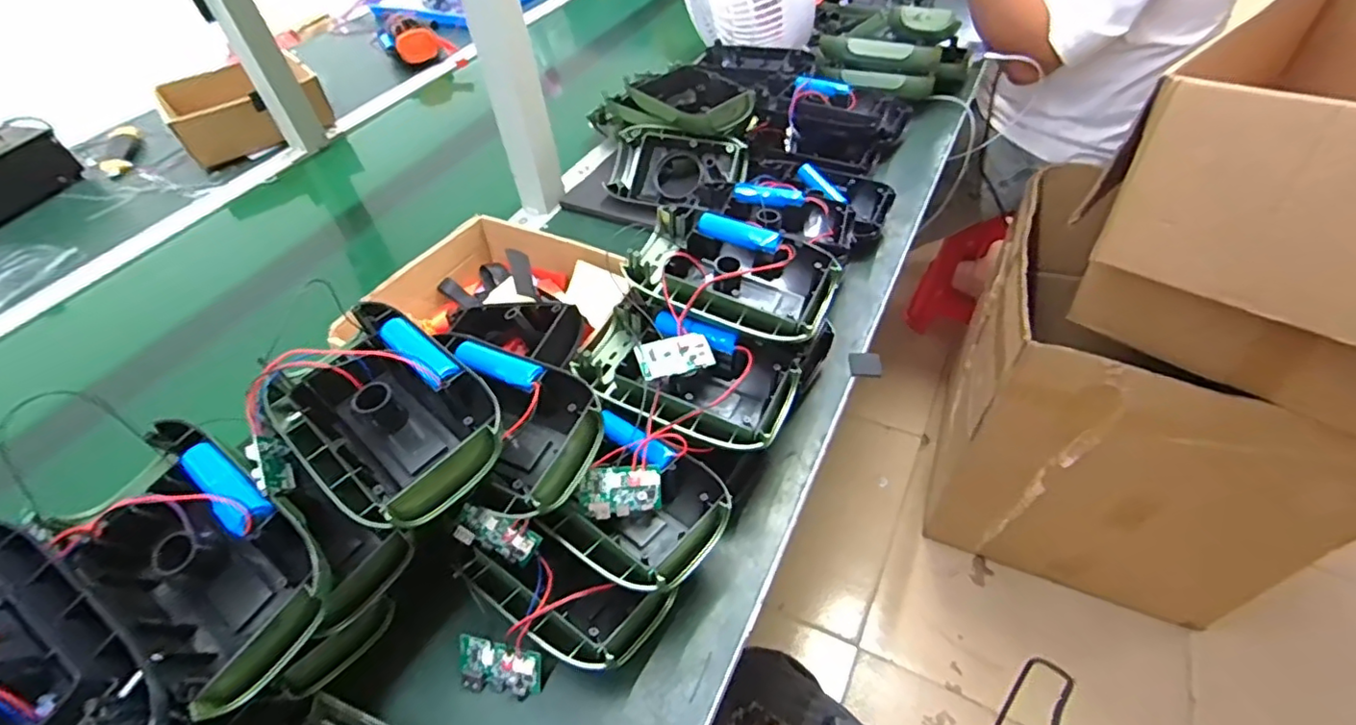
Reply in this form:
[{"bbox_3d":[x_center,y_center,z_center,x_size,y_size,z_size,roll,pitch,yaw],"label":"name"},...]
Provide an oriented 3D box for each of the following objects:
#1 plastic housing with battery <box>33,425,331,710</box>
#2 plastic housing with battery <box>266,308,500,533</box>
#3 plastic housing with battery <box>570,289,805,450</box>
[{"bbox_3d":[-0.254,0.103,0.320,0.154,0.062,0.088,23,54,23],"label":"plastic housing with battery"},{"bbox_3d":[-0.178,0.022,0.354,0.159,0.063,0.097,33,58,30],"label":"plastic housing with battery"},{"bbox_3d":[0.006,0.009,0.456,0.158,0.050,0.102,14,51,17],"label":"plastic housing with battery"}]

